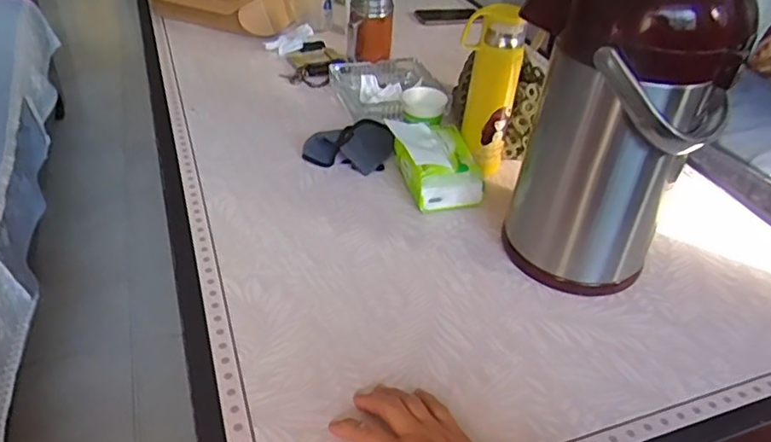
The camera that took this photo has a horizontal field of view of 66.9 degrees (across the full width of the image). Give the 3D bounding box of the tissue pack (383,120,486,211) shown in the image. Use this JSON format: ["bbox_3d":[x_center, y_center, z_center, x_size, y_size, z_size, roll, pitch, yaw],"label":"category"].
[{"bbox_3d":[0.072,-0.093,0.882,0.120,0.079,0.144,-8,40,-17],"label":"tissue pack"}]

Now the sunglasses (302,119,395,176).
[{"bbox_3d":[-0.058,-0.116,0.922,0.142,0.059,0.075,-1,38,-9],"label":"sunglasses"}]

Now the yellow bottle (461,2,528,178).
[{"bbox_3d":[0.149,-0.194,0.867,0.092,0.236,0.065,11,38,7],"label":"yellow bottle"}]

